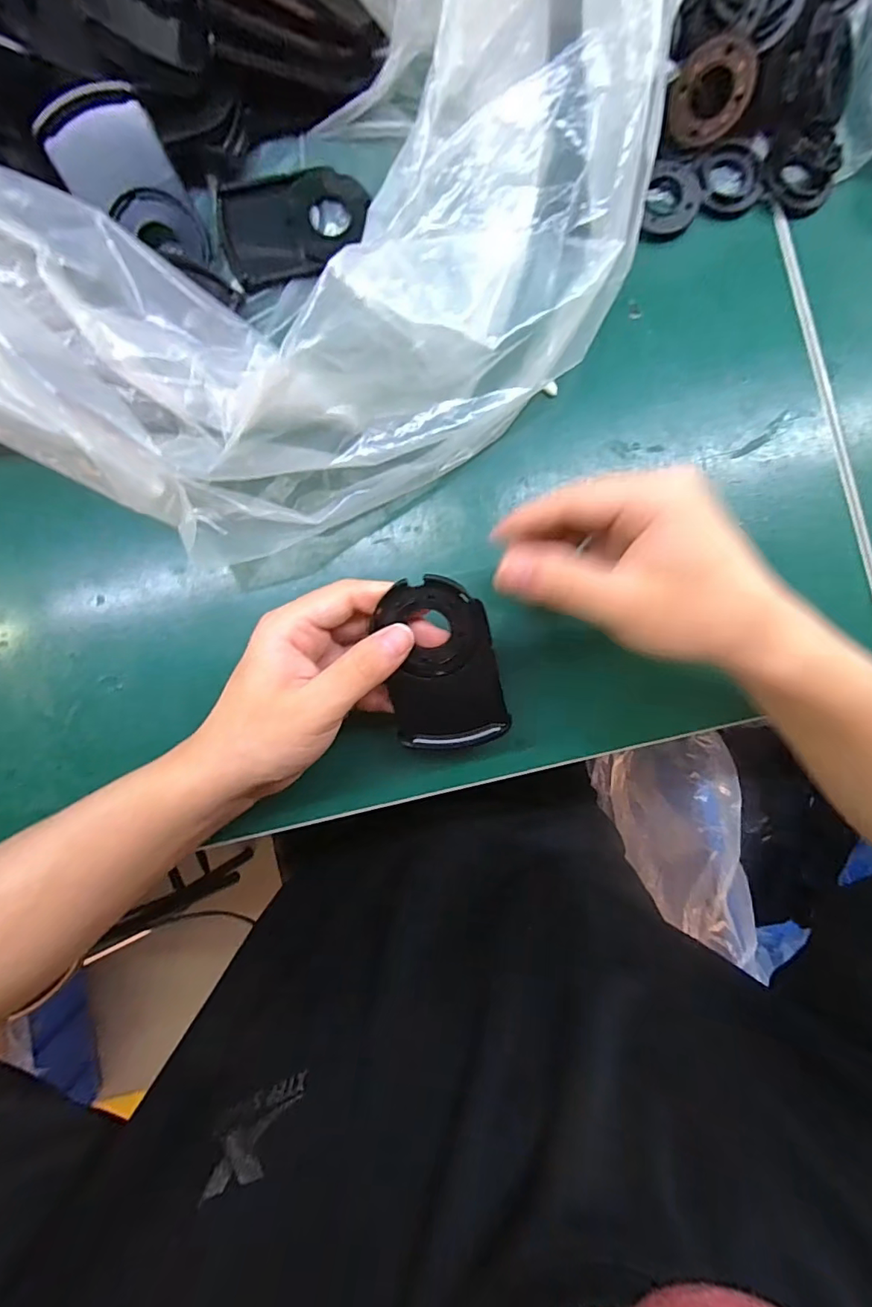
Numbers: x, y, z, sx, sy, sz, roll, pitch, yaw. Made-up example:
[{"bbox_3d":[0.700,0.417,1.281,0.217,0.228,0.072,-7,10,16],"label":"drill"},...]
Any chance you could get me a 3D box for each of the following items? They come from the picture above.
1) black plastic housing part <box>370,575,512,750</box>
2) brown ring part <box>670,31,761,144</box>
[{"bbox_3d":[0.001,0.007,0.258,0.057,0.010,0.089,-12,111,8],"label":"black plastic housing part"},{"bbox_3d":[0.156,-0.315,0.290,0.042,0.042,0.005,1,57,15],"label":"brown ring part"}]

